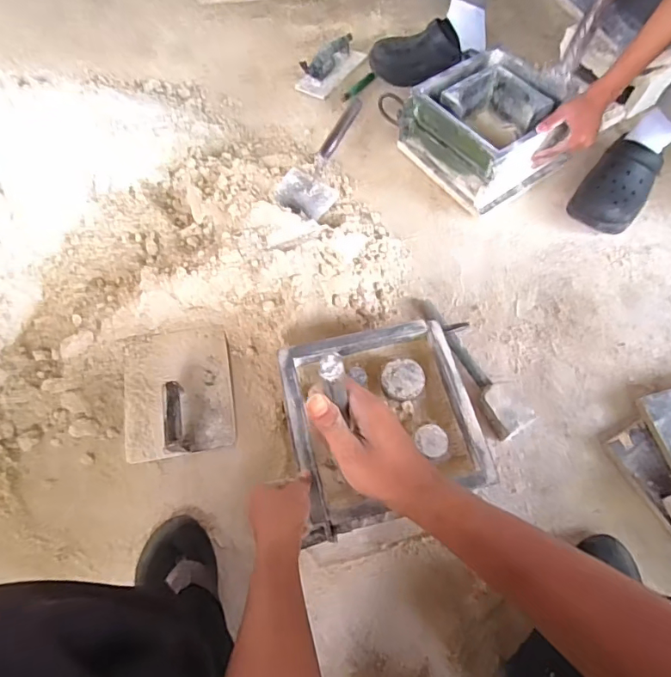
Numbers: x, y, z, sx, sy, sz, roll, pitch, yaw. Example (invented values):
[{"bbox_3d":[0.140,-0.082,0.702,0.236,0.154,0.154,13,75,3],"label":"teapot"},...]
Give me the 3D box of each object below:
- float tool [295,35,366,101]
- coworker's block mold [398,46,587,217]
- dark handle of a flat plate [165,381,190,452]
[{"bbox_3d":[-0.007,-0.634,1.113,0.086,0.065,0.172,38,71,16],"label":"float tool"},{"bbox_3d":[0.285,-0.401,0.929,0.230,0.151,0.257,-36,70,-15],"label":"coworker's block mold"},{"bbox_3d":[-0.239,0.120,0.728,0.025,0.051,0.104,-5,62,-4],"label":"dark handle of a flat plate"}]

